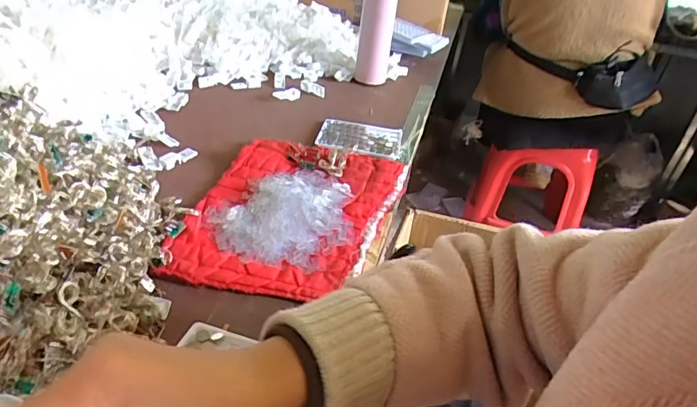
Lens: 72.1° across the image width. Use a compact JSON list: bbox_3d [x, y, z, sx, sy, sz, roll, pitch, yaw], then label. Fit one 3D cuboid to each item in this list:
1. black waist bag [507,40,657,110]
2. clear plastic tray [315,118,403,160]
[{"bbox_3d":[0.625,-0.333,1.261,0.410,0.134,0.115,3,35,-6],"label":"black waist bag"},{"bbox_3d":[0.017,-0.101,0.745,0.127,0.013,0.097,9,35,2],"label":"clear plastic tray"}]

